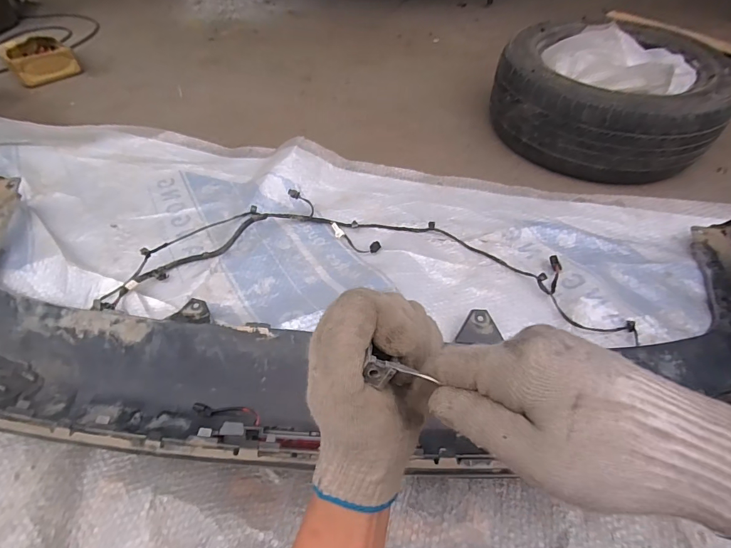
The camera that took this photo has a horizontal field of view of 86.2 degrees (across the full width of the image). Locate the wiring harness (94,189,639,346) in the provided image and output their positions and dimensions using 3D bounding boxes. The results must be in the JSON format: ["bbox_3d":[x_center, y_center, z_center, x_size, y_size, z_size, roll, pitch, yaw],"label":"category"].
[{"bbox_3d":[0.005,-0.044,0.871,1.055,0.044,0.356,2,51,1],"label":"wiring harness"}]

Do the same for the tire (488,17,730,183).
[{"bbox_3d":[0.684,-0.507,1.135,0.537,0.229,0.568,-2,49,2],"label":"tire"}]

